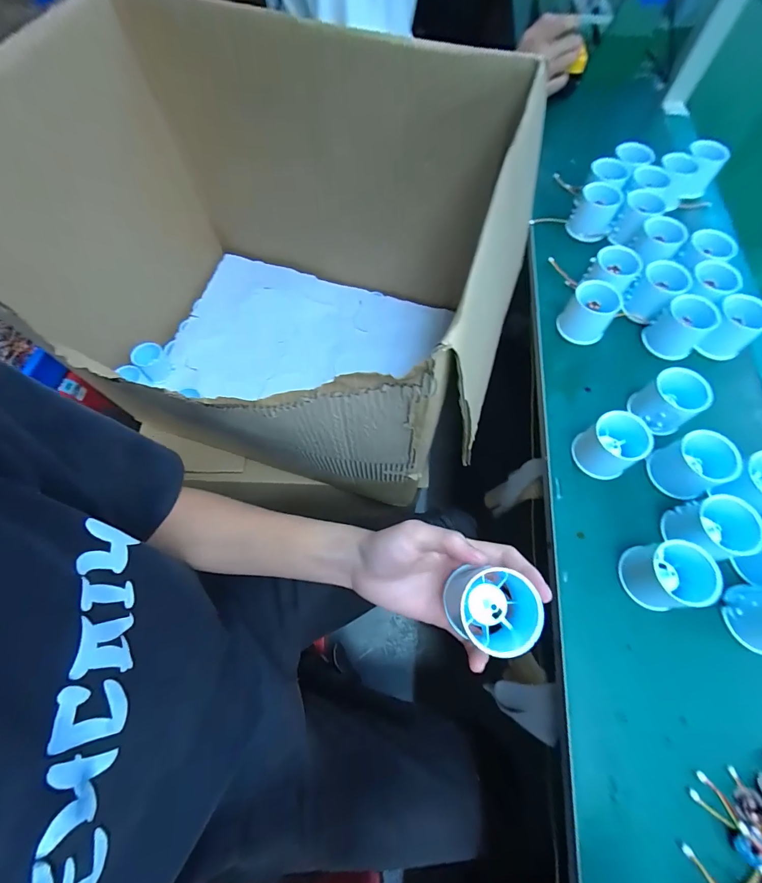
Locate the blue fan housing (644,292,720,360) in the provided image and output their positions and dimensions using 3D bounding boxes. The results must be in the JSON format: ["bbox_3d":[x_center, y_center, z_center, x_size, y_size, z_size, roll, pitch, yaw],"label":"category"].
[{"bbox_3d":[0.360,-0.136,0.452,0.054,0.057,0.054,0,66,0],"label":"blue fan housing"}]

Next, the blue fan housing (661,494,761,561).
[{"bbox_3d":[0.305,0.080,0.347,0.047,0.051,0.054,-38,71,-15],"label":"blue fan housing"}]

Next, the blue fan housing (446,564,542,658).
[{"bbox_3d":[0.077,0.115,0.262,0.055,0.047,0.055,0,66,0],"label":"blue fan housing"}]

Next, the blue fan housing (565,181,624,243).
[{"bbox_3d":[0.304,-0.325,0.536,0.056,0.050,0.062,28,69,11],"label":"blue fan housing"}]

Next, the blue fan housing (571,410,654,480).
[{"bbox_3d":[0.238,0.004,0.387,0.054,0.054,0.054,0,66,0],"label":"blue fan housing"}]

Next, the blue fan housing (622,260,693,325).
[{"bbox_3d":[0.336,-0.184,0.464,0.049,0.056,0.048,0,66,0],"label":"blue fan housing"}]

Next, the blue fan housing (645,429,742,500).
[{"bbox_3d":[0.311,0.024,0.378,0.053,0.053,0.054,-25,69,-11],"label":"blue fan housing"}]

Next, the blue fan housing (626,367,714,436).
[{"bbox_3d":[0.306,-0.042,0.403,0.051,0.058,0.053,0,66,0],"label":"blue fan housing"}]

